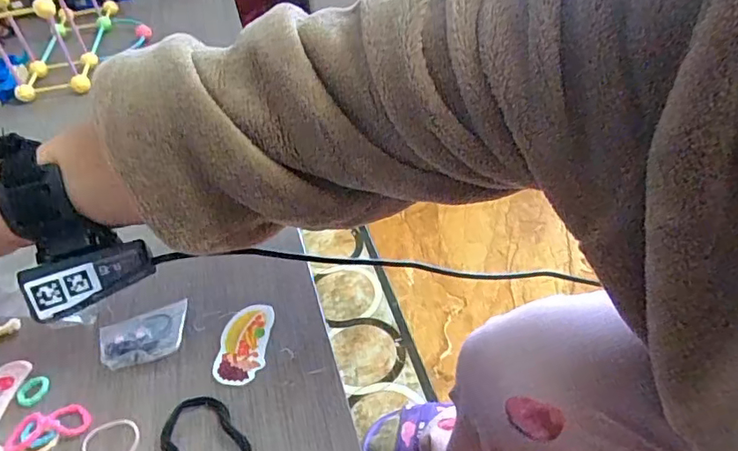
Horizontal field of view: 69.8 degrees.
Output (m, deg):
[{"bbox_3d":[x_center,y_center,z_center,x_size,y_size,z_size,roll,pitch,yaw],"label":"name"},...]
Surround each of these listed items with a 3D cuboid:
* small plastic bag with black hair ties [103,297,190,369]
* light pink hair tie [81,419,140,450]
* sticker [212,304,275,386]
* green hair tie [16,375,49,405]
[{"bbox_3d":[-0.159,0.078,0.371,0.059,0.018,0.052,-13,43,-8],"label":"small plastic bag with black hair ties"},{"bbox_3d":[-0.159,0.133,0.325,0.033,0.004,0.030,-10,43,-5],"label":"light pink hair tie"},{"bbox_3d":[-0.088,0.081,0.372,0.034,0.004,0.065,-2,42,3],"label":"sticker"},{"bbox_3d":[-0.225,0.110,0.354,0.018,0.006,0.019,-3,42,3],"label":"green hair tie"}]

